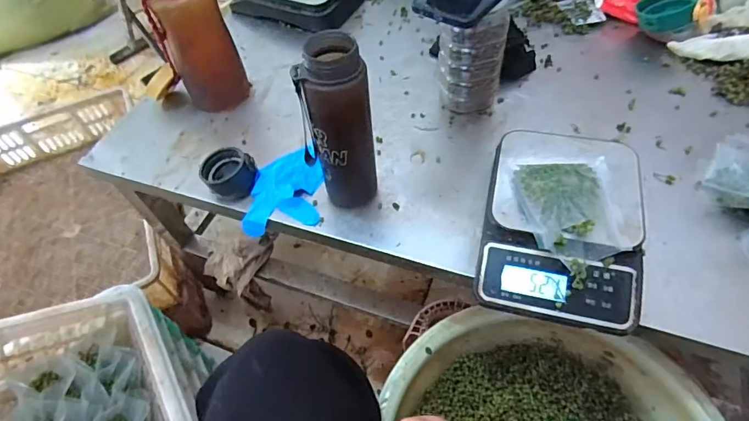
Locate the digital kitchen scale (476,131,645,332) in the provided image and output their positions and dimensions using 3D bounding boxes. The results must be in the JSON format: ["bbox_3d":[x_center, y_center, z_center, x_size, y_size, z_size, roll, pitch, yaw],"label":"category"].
[{"bbox_3d":[0.196,0.011,0.465,0.151,0.059,0.206,10,56,13],"label":"digital kitchen scale"}]

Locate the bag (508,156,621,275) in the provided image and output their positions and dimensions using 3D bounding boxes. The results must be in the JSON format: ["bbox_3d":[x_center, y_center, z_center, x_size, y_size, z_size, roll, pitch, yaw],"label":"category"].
[{"bbox_3d":[0.194,-0.007,0.430,0.093,0.037,0.124,-3,54,4],"label":"bag"}]

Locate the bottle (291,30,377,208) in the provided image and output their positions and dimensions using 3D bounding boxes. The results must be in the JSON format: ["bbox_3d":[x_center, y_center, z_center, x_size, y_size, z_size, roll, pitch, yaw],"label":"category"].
[{"bbox_3d":[-0.038,-0.080,0.471,0.066,0.202,0.059,14,56,15],"label":"bottle"}]

